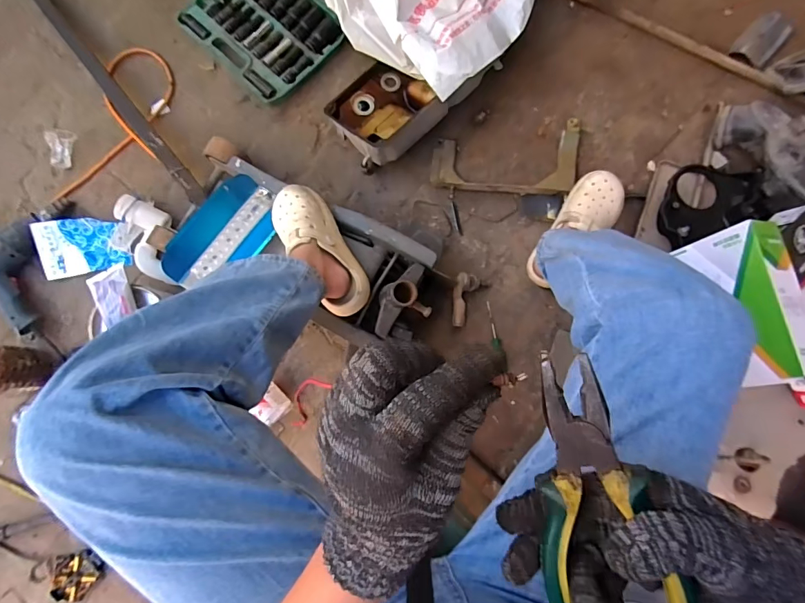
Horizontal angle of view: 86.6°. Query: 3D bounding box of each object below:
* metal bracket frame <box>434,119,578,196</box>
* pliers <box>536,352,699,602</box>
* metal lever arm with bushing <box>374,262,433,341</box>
[{"bbox_3d":[0.225,-0.317,0.931,0.317,0.030,0.165,2,83,0],"label":"metal bracket frame"},{"bbox_3d":[0.113,0.122,0.244,0.078,0.029,0.182,-12,88,-2],"label":"pliers"},{"bbox_3d":[0.009,0.004,0.716,0.075,0.087,0.140,38,83,5],"label":"metal lever arm with bushing"}]

